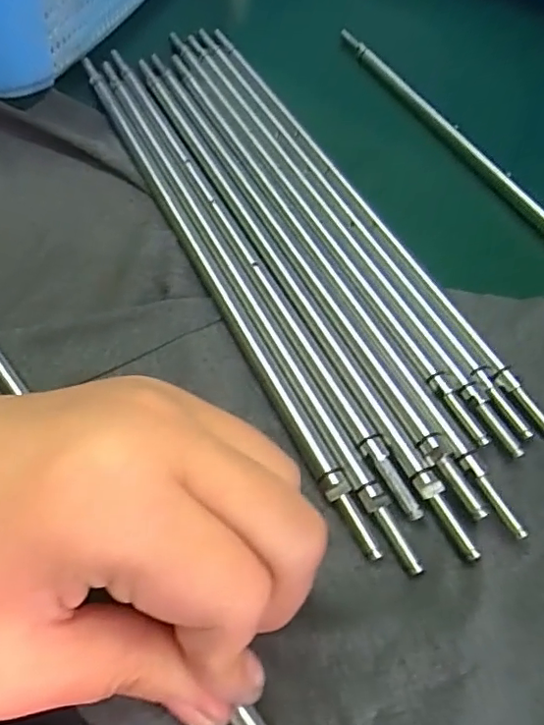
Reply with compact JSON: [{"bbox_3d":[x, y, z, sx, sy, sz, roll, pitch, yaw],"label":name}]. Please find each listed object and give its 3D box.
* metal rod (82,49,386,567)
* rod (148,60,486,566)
[{"bbox_3d":[-0.031,-0.046,0.218,0.009,0.005,0.262,-22,60,-15],"label":"metal rod"},{"bbox_3d":[-0.002,-0.050,0.219,0.006,0.004,0.271,-21,60,-14],"label":"rod"}]

